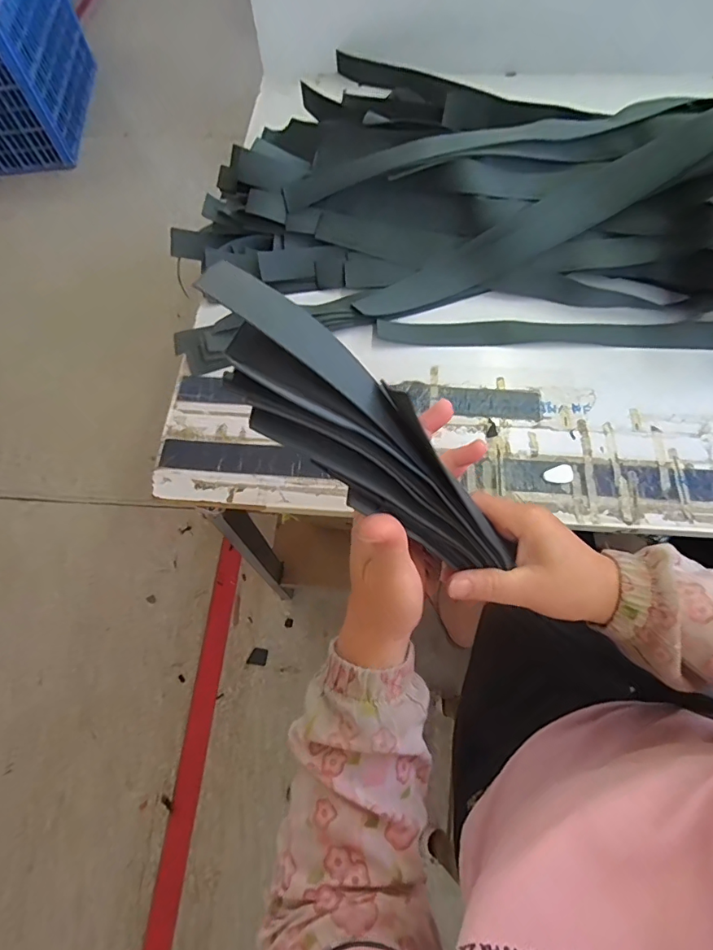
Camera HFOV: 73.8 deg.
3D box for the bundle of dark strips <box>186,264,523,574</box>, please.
[{"bbox_3d":[0.008,-0.016,0.270,0.230,0.035,0.066,44,66,-21],"label":"bundle of dark strips"}]

